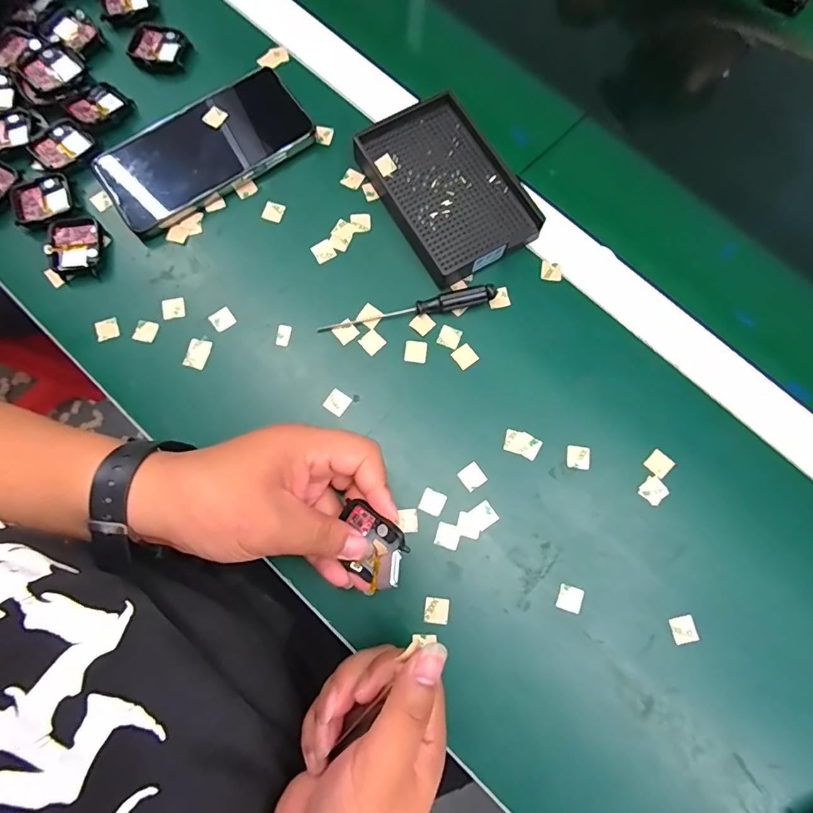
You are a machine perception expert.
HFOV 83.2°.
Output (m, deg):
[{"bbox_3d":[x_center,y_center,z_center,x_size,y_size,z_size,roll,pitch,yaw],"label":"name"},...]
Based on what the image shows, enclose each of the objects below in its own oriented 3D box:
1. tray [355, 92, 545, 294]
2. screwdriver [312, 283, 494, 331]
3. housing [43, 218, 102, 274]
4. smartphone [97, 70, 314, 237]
[{"bbox_3d":[0.032,-0.169,0.356,0.094,0.024,0.137,-27,79,-8],"label":"tray"},{"bbox_3d":[0.001,-0.070,0.337,0.131,0.015,0.011,-12,78,-5],"label":"screwdriver"},{"bbox_3d":[-0.249,-0.119,0.344,0.035,0.014,0.041,-5,77,-3],"label":"housing"},{"bbox_3d":[-0.158,-0.204,0.358,0.160,0.014,0.079,-34,82,-6],"label":"smartphone"}]

